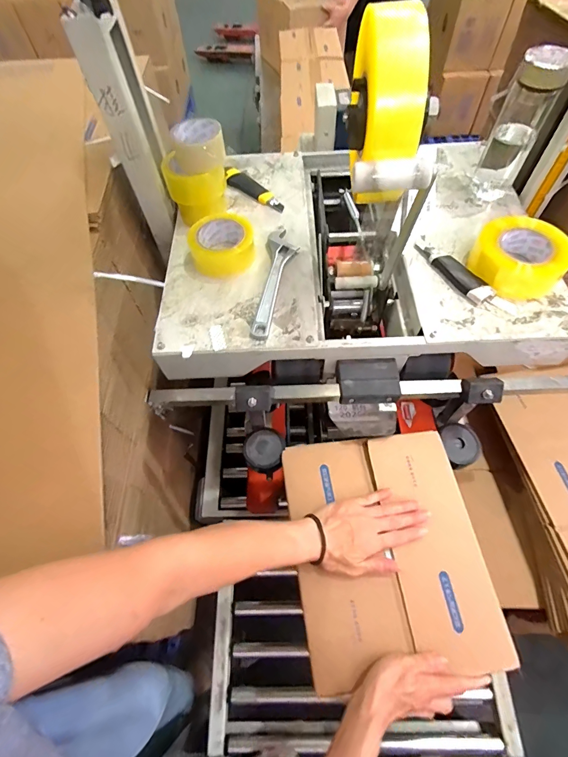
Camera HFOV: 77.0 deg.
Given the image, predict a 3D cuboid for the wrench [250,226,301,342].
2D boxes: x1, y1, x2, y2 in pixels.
[{"bbox_3d":[-0.011,-0.170,0.606,0.054,0.010,0.243,5,60,4],"label":"wrench"}]

